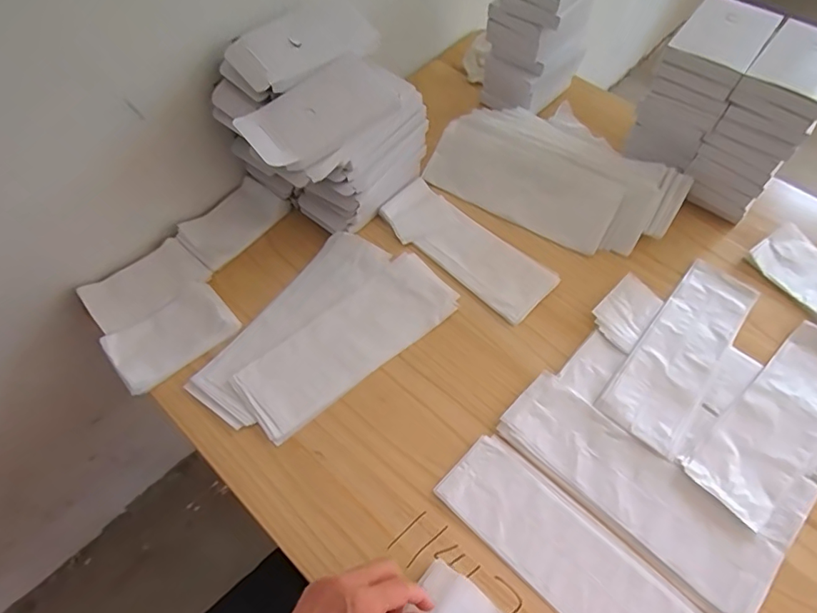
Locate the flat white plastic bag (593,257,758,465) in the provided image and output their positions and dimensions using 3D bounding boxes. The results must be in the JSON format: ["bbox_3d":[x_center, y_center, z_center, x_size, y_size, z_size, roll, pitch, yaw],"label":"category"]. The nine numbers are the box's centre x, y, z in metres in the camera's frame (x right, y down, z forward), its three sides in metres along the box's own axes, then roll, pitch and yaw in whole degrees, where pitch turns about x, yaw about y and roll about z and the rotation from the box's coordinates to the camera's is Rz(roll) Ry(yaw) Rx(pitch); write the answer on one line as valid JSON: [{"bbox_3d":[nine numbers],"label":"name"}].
[{"bbox_3d":[0.307,0.045,0.558,0.085,0.006,0.244,36,69,20],"label":"flat white plastic bag"}]

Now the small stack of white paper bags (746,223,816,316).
[{"bbox_3d":[0.480,-0.035,0.593,0.077,0.019,0.134,-30,65,-13],"label":"small stack of white paper bags"}]

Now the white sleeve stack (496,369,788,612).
[{"bbox_3d":[0.217,0.175,0.489,0.264,0.009,0.090,39,70,21],"label":"white sleeve stack"}]

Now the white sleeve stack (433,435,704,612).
[{"bbox_3d":[0.146,0.227,0.455,0.252,0.004,0.084,39,70,21],"label":"white sleeve stack"}]

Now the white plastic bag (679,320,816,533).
[{"bbox_3d":[0.387,0.113,0.516,0.242,0.008,0.084,-37,66,-16],"label":"white plastic bag"}]

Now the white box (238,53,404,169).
[{"bbox_3d":[-0.091,-0.199,0.516,0.159,0.020,0.079,-37,85,-17],"label":"white box"}]

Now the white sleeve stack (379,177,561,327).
[{"bbox_3d":[0.069,-0.075,0.630,0.229,0.010,0.087,38,70,20],"label":"white sleeve stack"}]

